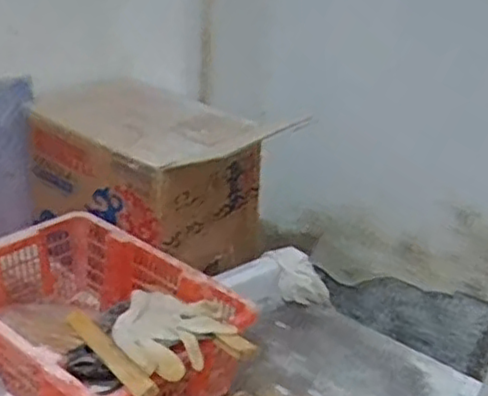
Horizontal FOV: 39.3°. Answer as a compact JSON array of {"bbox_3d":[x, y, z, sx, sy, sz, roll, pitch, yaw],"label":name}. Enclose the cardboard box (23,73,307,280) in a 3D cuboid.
[{"bbox_3d":[-0.149,-0.035,1.071,0.319,0.209,0.239,23,33,37],"label":"cardboard box"}]

